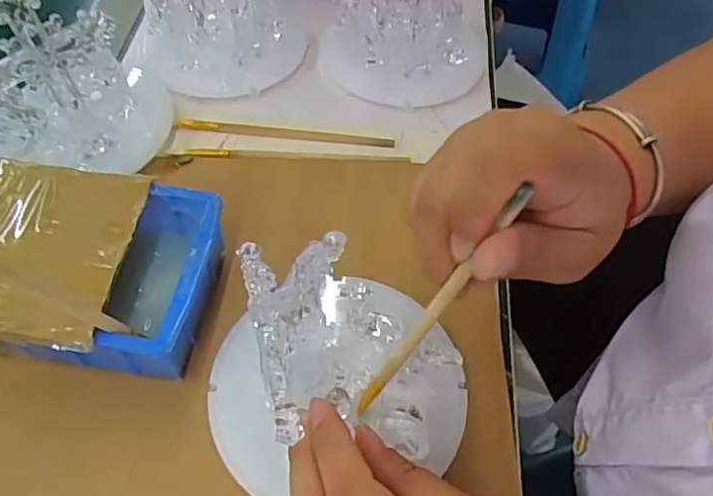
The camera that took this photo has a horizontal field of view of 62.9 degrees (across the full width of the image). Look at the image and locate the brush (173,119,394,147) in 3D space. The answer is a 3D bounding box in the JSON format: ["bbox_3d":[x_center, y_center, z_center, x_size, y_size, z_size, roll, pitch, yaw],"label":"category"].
[{"bbox_3d":[-0.050,-0.083,0.416,0.152,0.004,0.010,5,55,2],"label":"brush"}]

